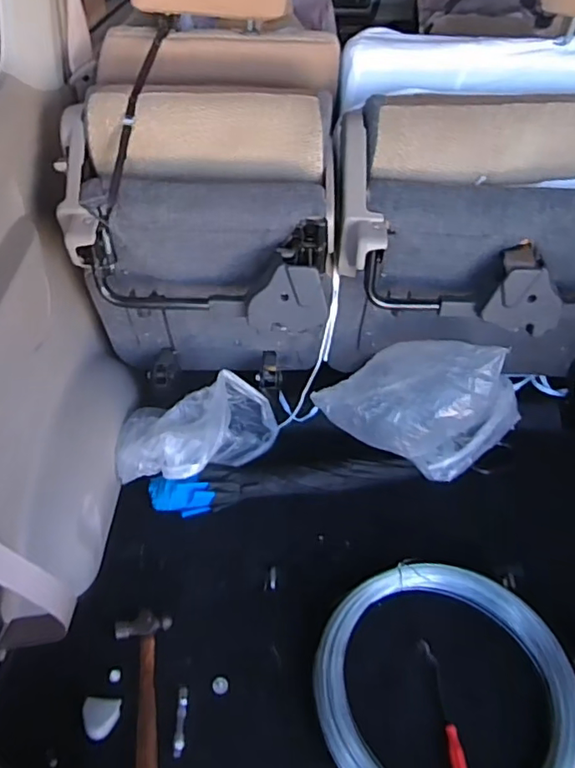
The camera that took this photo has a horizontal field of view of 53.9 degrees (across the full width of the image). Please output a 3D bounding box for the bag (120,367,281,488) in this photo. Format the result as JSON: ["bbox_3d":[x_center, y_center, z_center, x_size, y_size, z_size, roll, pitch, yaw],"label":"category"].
[{"bbox_3d":[-0.182,0.120,1.201,0.345,0.139,0.201,-9,45,-10],"label":"bag"}]

